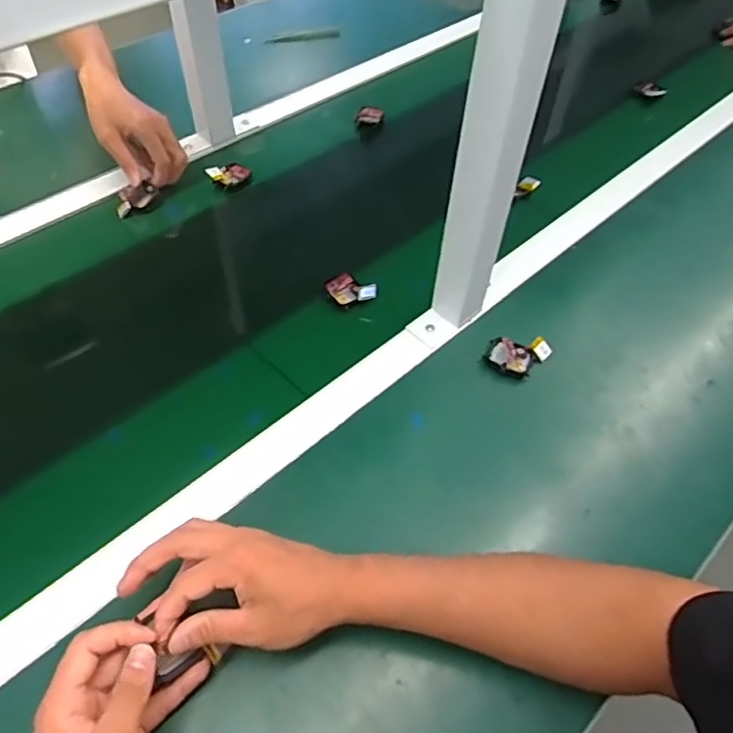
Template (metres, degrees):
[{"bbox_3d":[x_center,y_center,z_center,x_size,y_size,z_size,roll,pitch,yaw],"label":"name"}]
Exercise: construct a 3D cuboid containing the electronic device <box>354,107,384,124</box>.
[{"bbox_3d":[0.005,-0.370,0.889,0.041,0.016,0.024,17,55,11],"label":"electronic device"}]

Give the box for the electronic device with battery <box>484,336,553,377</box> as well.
[{"bbox_3d":[0.155,-0.011,0.608,0.065,0.014,0.041,-1,53,-3],"label":"electronic device with battery"}]

